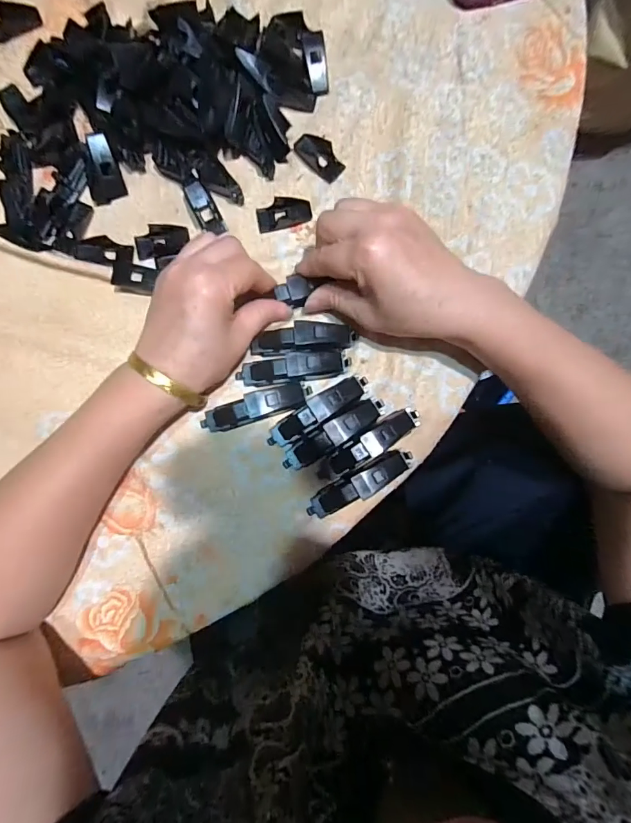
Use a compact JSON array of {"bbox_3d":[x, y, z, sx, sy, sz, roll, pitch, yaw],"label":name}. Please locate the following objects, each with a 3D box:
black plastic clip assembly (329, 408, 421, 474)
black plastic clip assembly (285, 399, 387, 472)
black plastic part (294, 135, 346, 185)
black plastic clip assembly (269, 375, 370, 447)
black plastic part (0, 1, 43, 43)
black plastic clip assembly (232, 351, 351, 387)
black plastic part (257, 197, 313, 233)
[{"bbox_3d":[0.043,0.021,0.301,0.074,0.015,0.017,-34,86,-1],"label":"black plastic clip assembly"},{"bbox_3d":[0.013,0.016,0.300,0.081,0.019,0.018,-35,86,-1],"label":"black plastic clip assembly"},{"bbox_3d":[0.003,-0.199,0.326,0.041,0.006,0.024,42,88,3],"label":"black plastic part"},{"bbox_3d":[0.002,-0.001,0.302,0.081,0.018,0.017,-34,86,-1],"label":"black plastic clip assembly"},{"bbox_3d":[-0.247,-0.320,0.340,0.041,0.004,0.024,-31,111,-8],"label":"black plastic part"},{"bbox_3d":[-0.016,-0.031,0.302,0.082,0.022,0.017,-6,86,1],"label":"black plastic clip assembly"},{"bbox_3d":[-0.025,-0.155,0.326,0.042,0.006,0.022,-18,86,0],"label":"black plastic part"}]

